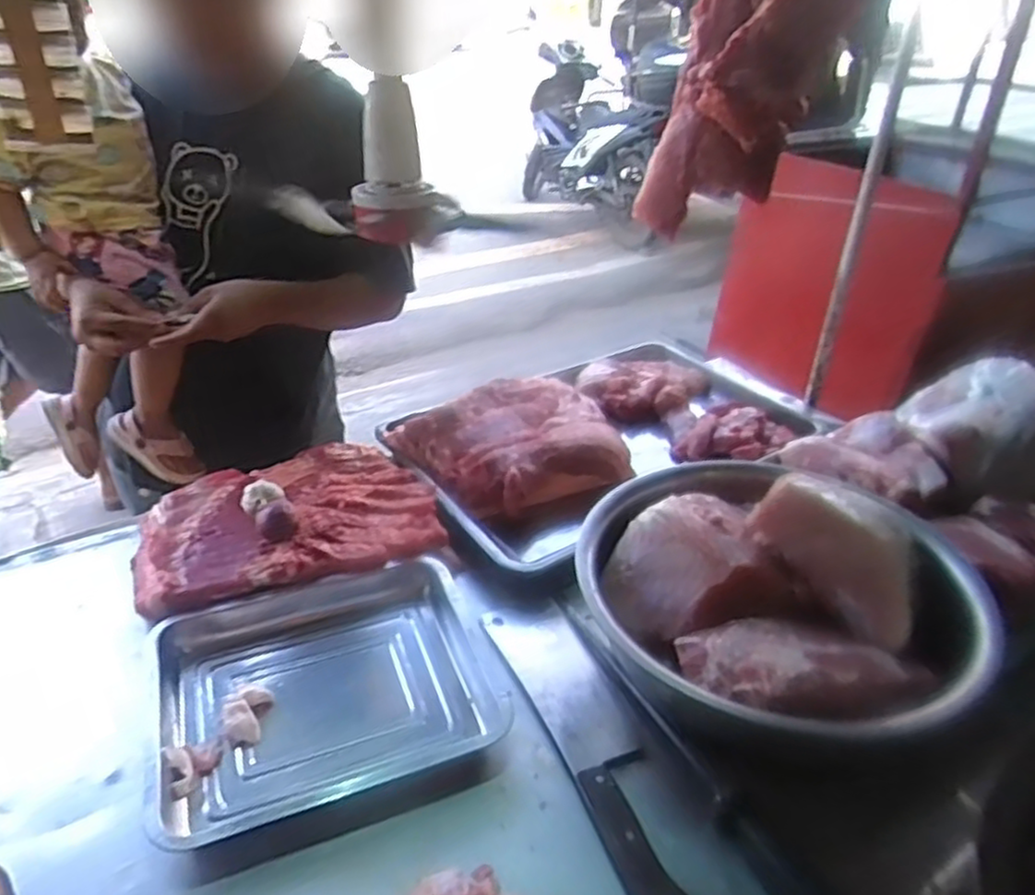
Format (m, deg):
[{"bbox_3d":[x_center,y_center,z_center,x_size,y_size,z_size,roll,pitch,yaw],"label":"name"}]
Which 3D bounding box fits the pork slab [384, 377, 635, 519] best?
[{"bbox_3d":[-0.003,-0.015,1.038,0.315,0.063,0.245,-14,36,-26],"label":"pork slab"}]

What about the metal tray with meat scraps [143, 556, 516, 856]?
[{"bbox_3d":[-0.181,0.224,0.702,0.305,0.037,0.256,-11,35,-22],"label":"metal tray with meat scraps"}]

